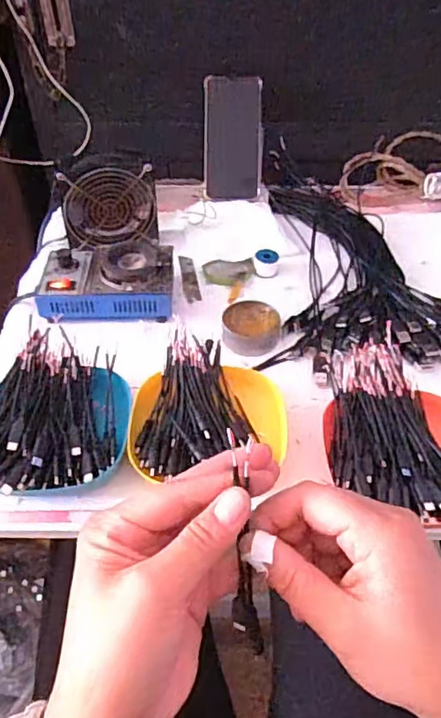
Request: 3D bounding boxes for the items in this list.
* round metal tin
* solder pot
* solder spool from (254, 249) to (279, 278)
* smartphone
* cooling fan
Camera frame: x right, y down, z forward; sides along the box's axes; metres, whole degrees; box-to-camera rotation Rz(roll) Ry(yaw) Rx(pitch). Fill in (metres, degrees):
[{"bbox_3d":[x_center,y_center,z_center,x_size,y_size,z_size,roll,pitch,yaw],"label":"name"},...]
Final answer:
[{"bbox_3d":[0.035,-0.035,0.614,0.063,0.022,0.069,0,46,0],"label":"round metal tin"},{"bbox_3d":[-0.131,-0.093,0.643,0.153,0.056,0.096,-4,46,-4],"label":"solder pot"},{"bbox_3d":[0.058,-0.123,0.698,0.032,0.029,0.025,1,46,1],"label":"solder spool"},{"bbox_3d":[0.018,-0.306,0.777,0.081,0.162,0.013,0,10,0],"label":"smartphone"},{"bbox_3d":[-0.138,-0.196,0.698,0.114,0.117,0.031,-17,49,-15],"label":"cooling fan"}]

